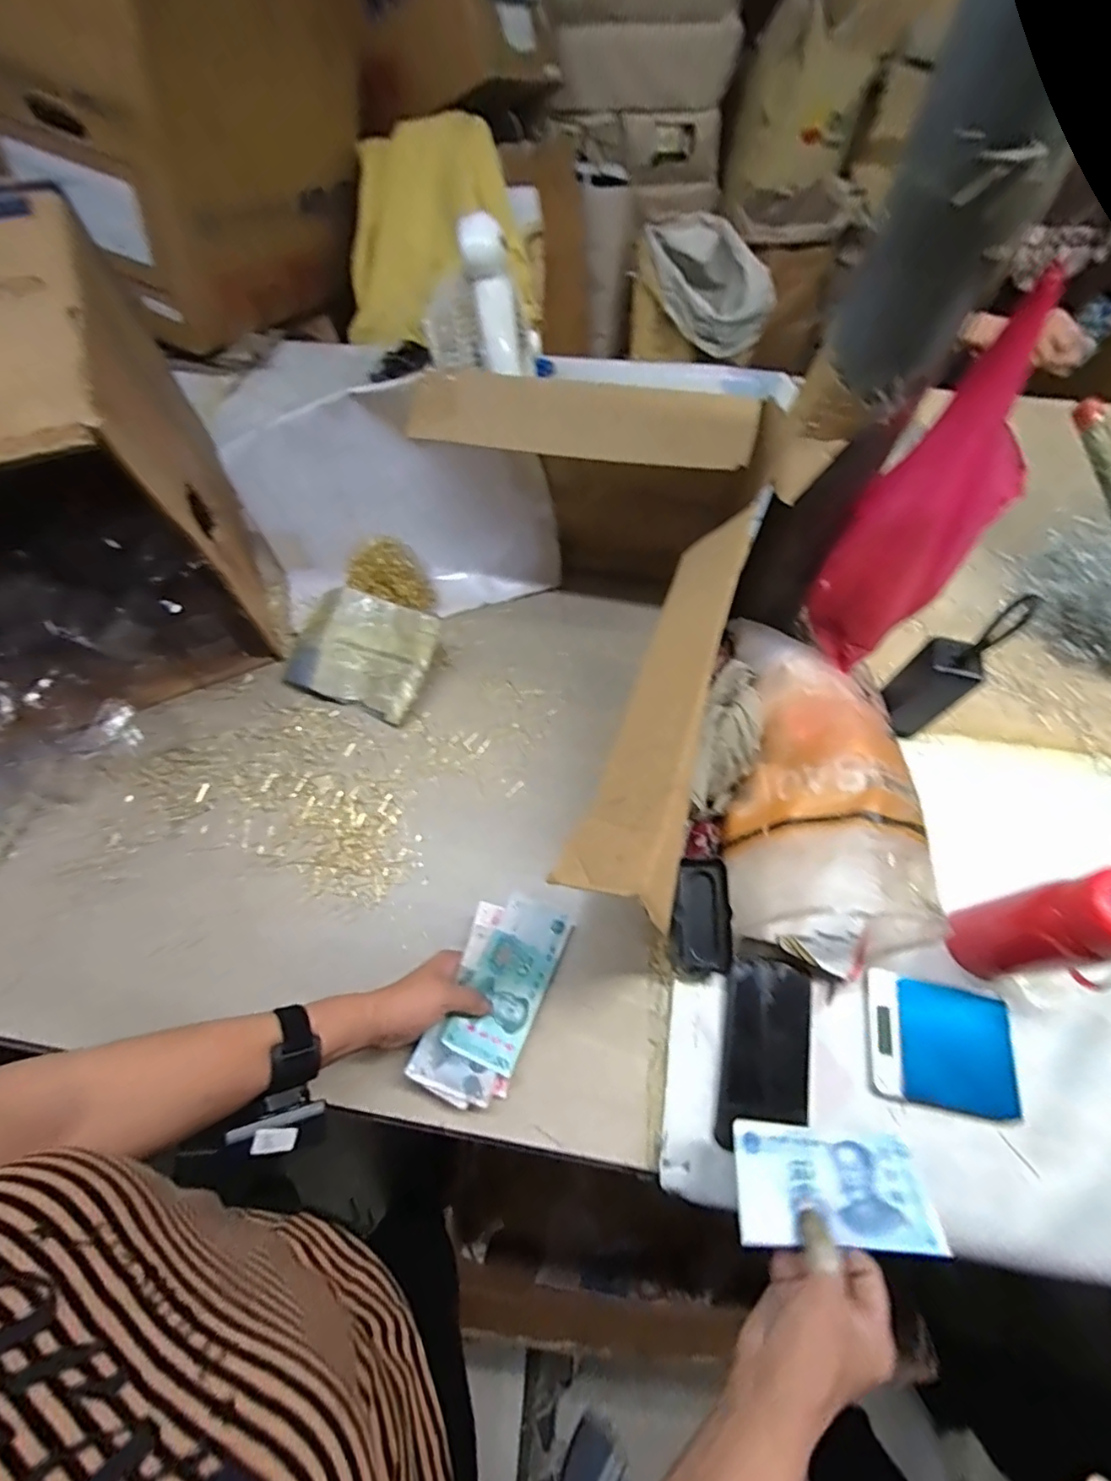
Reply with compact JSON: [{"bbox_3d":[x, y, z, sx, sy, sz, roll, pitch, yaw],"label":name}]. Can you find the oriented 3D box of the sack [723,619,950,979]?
[{"bbox_3d":[0.254,0.052,0.572,0.172,0.138,0.329,-2,63,-2],"label":"sack"}]

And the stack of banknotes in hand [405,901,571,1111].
[{"bbox_3d":[-0.058,0.239,0.521,0.087,0.031,0.179,23,67,11],"label":"stack of banknotes in hand"}]

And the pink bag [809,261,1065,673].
[{"bbox_3d":[0.325,-0.198,0.486,0.123,0.268,0.088,-33,67,-16],"label":"pink bag"}]

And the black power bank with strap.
[{"bbox_3d":[0.407,-0.060,0.607,0.061,0.141,0.043,16,64,8],"label":"black power bank with strap"}]

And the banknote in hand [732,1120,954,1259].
[{"bbox_3d":[0.203,0.329,0.408,0.140,0.017,0.070,3,46,-1],"label":"banknote in hand"}]

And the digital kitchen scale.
[{"bbox_3d":[0.358,0.282,0.512,0.129,0.019,0.103,11,63,5],"label":"digital kitchen scale"}]

